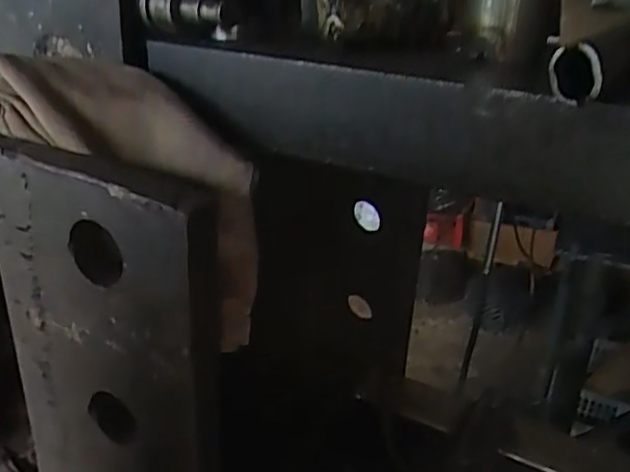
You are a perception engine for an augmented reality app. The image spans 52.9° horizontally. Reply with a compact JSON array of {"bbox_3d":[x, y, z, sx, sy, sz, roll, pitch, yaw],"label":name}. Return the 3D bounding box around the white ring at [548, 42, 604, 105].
[{"bbox_3d":[0.092,-0.057,0.223,0.017,0.021,0.007,-1,24,29],"label":"white ring"}]

